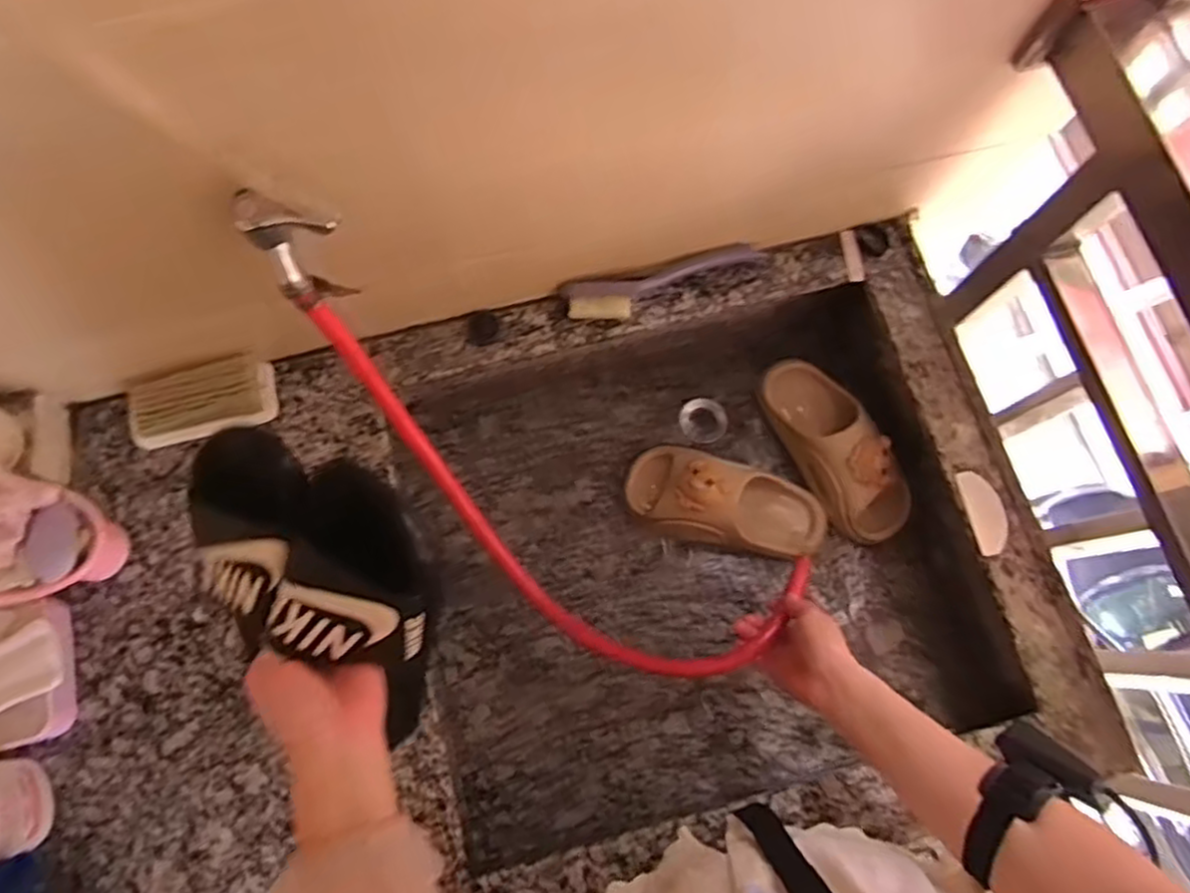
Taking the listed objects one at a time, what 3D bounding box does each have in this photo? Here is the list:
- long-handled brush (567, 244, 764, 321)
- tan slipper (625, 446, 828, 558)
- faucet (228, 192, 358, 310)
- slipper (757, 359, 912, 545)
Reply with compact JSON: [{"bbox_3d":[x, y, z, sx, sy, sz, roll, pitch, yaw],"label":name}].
[{"bbox_3d":[0.080,-0.177,0.770,0.221,0.025,0.047,-18,76,-6],"label":"long-handled brush"},{"bbox_3d":[0.159,0.068,0.831,0.240,0.102,0.086,15,75,2],"label":"tan slipper"},{"bbox_3d":[-0.207,-0.141,0.506,0.057,0.100,0.035,-31,57,-9],"label":"faucet"},{"bbox_3d":[0.289,-0.001,0.842,0.084,0.086,0.231,-24,77,-8],"label":"slipper"}]

